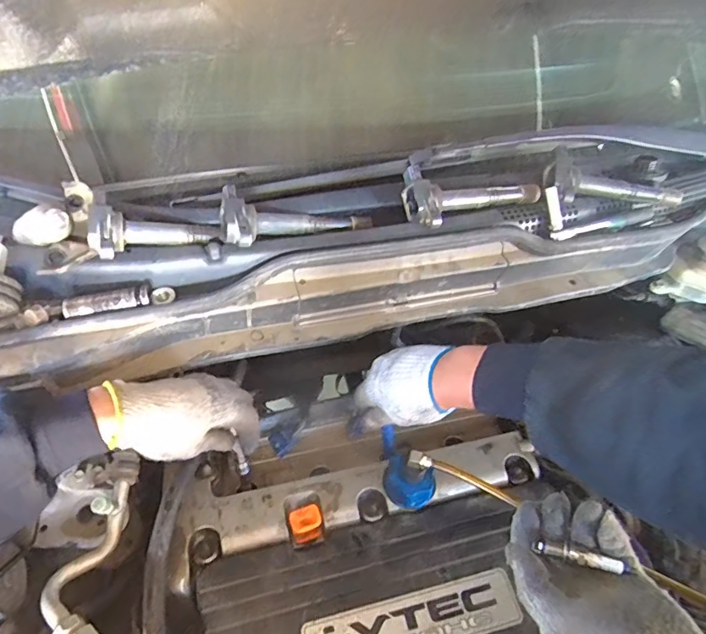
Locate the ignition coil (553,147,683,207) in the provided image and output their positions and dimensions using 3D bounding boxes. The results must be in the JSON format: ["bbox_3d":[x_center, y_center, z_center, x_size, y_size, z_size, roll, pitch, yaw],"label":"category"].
[{"bbox_3d":[0.327,-0.156,0.592,0.177,0.032,0.061,10,45,-10],"label":"ignition coil"}]

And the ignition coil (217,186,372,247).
[{"bbox_3d":[-0.059,-0.105,0.530,0.165,0.032,0.070,-5,45,-28],"label":"ignition coil"}]

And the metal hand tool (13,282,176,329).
[{"bbox_3d":[-0.255,-0.012,0.480,0.146,0.021,0.030,-12,48,-13],"label":"metal hand tool"}]

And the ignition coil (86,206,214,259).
[{"bbox_3d":[-0.204,-0.084,0.493,0.112,0.031,0.040,-3,43,-34],"label":"ignition coil"}]

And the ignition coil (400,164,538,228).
[{"bbox_3d":[0.137,-0.149,0.561,0.161,0.043,0.069,-19,50,-19],"label":"ignition coil"}]

